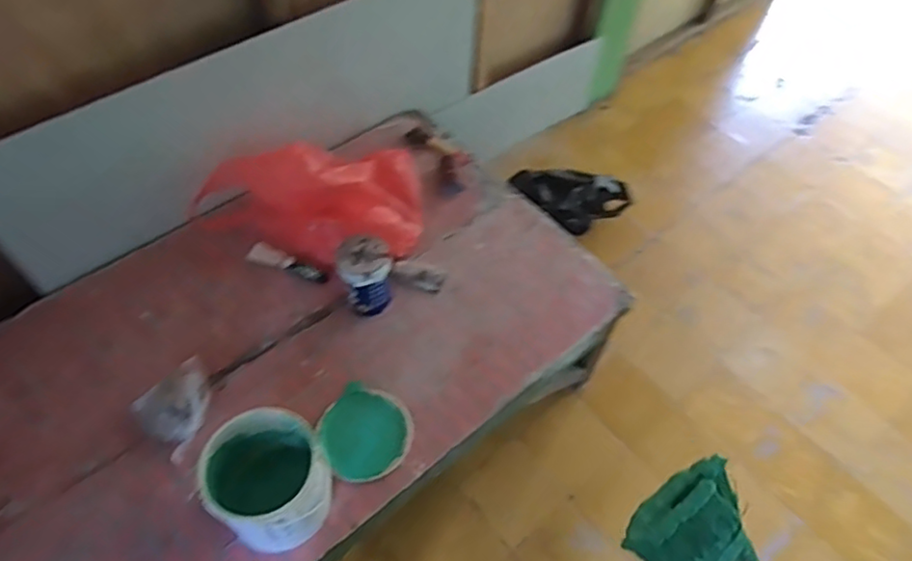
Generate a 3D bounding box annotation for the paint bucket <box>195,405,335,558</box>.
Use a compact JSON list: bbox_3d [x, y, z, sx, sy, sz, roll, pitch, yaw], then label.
[{"bbox_3d":[-0.308,0.338,1.041,0.176,0.186,0.182,1,55,-2],"label":"paint bucket"}]

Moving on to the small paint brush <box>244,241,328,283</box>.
[{"bbox_3d":[-0.377,-0.038,1.403,0.185,0.027,0.048,17,56,8],"label":"small paint brush"}]

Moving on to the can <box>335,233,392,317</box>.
[{"bbox_3d":[-0.190,-0.005,1.311,0.104,0.157,0.111,1,55,-2],"label":"can"}]

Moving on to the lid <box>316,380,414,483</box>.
[{"bbox_3d":[-0.174,0.293,1.189,0.175,0.017,0.178,1,55,-2],"label":"lid"}]

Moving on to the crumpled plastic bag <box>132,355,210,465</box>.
[{"bbox_3d":[-0.521,0.241,1.168,0.137,0.066,0.149,-35,64,-24],"label":"crumpled plastic bag"}]

